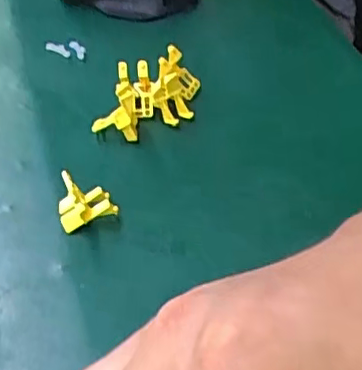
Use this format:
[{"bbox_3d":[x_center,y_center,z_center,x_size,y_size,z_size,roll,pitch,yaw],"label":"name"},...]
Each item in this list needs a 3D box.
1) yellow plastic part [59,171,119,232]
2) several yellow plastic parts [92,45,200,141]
[{"bbox_3d":[-0.051,0.007,0.336,0.030,0.027,0.019,-23,50,-23],"label":"yellow plastic part"},{"bbox_3d":[-0.019,-0.060,0.410,0.083,0.030,0.040,-27,52,-26],"label":"several yellow plastic parts"}]

